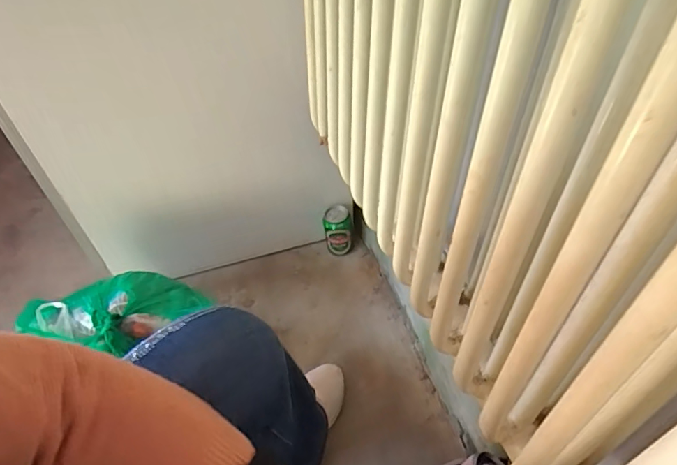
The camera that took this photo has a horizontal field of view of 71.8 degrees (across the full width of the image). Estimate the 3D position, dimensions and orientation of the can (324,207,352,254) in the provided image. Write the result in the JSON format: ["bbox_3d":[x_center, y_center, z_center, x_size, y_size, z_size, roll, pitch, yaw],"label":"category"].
[{"bbox_3d":[0.001,-0.003,1.084,0.061,0.116,0.064,-2,47,2],"label":"can"}]

